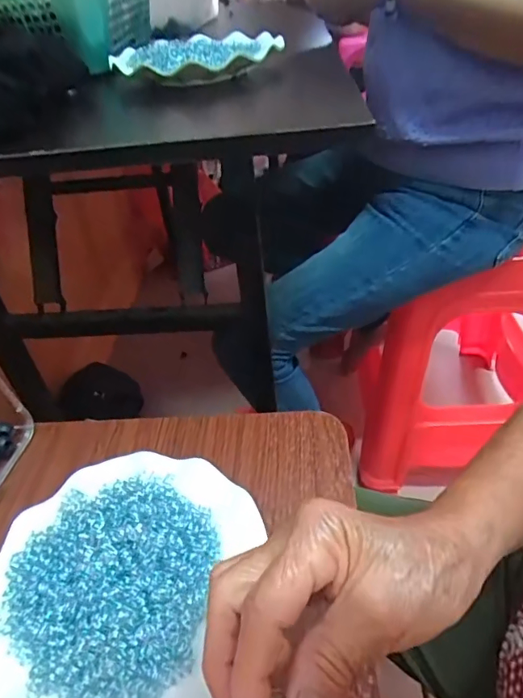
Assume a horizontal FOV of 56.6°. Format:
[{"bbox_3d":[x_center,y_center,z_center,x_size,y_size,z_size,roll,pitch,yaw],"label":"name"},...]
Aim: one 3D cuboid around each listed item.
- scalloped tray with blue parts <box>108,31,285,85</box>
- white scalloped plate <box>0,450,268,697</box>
[{"bbox_3d":[-0.072,-0.325,0.542,0.170,0.022,0.180,-7,40,-1],"label":"scalloped tray with blue parts"},{"bbox_3d":[-0.092,0.149,0.313,0.175,0.038,0.182,-4,40,3],"label":"white scalloped plate"}]

